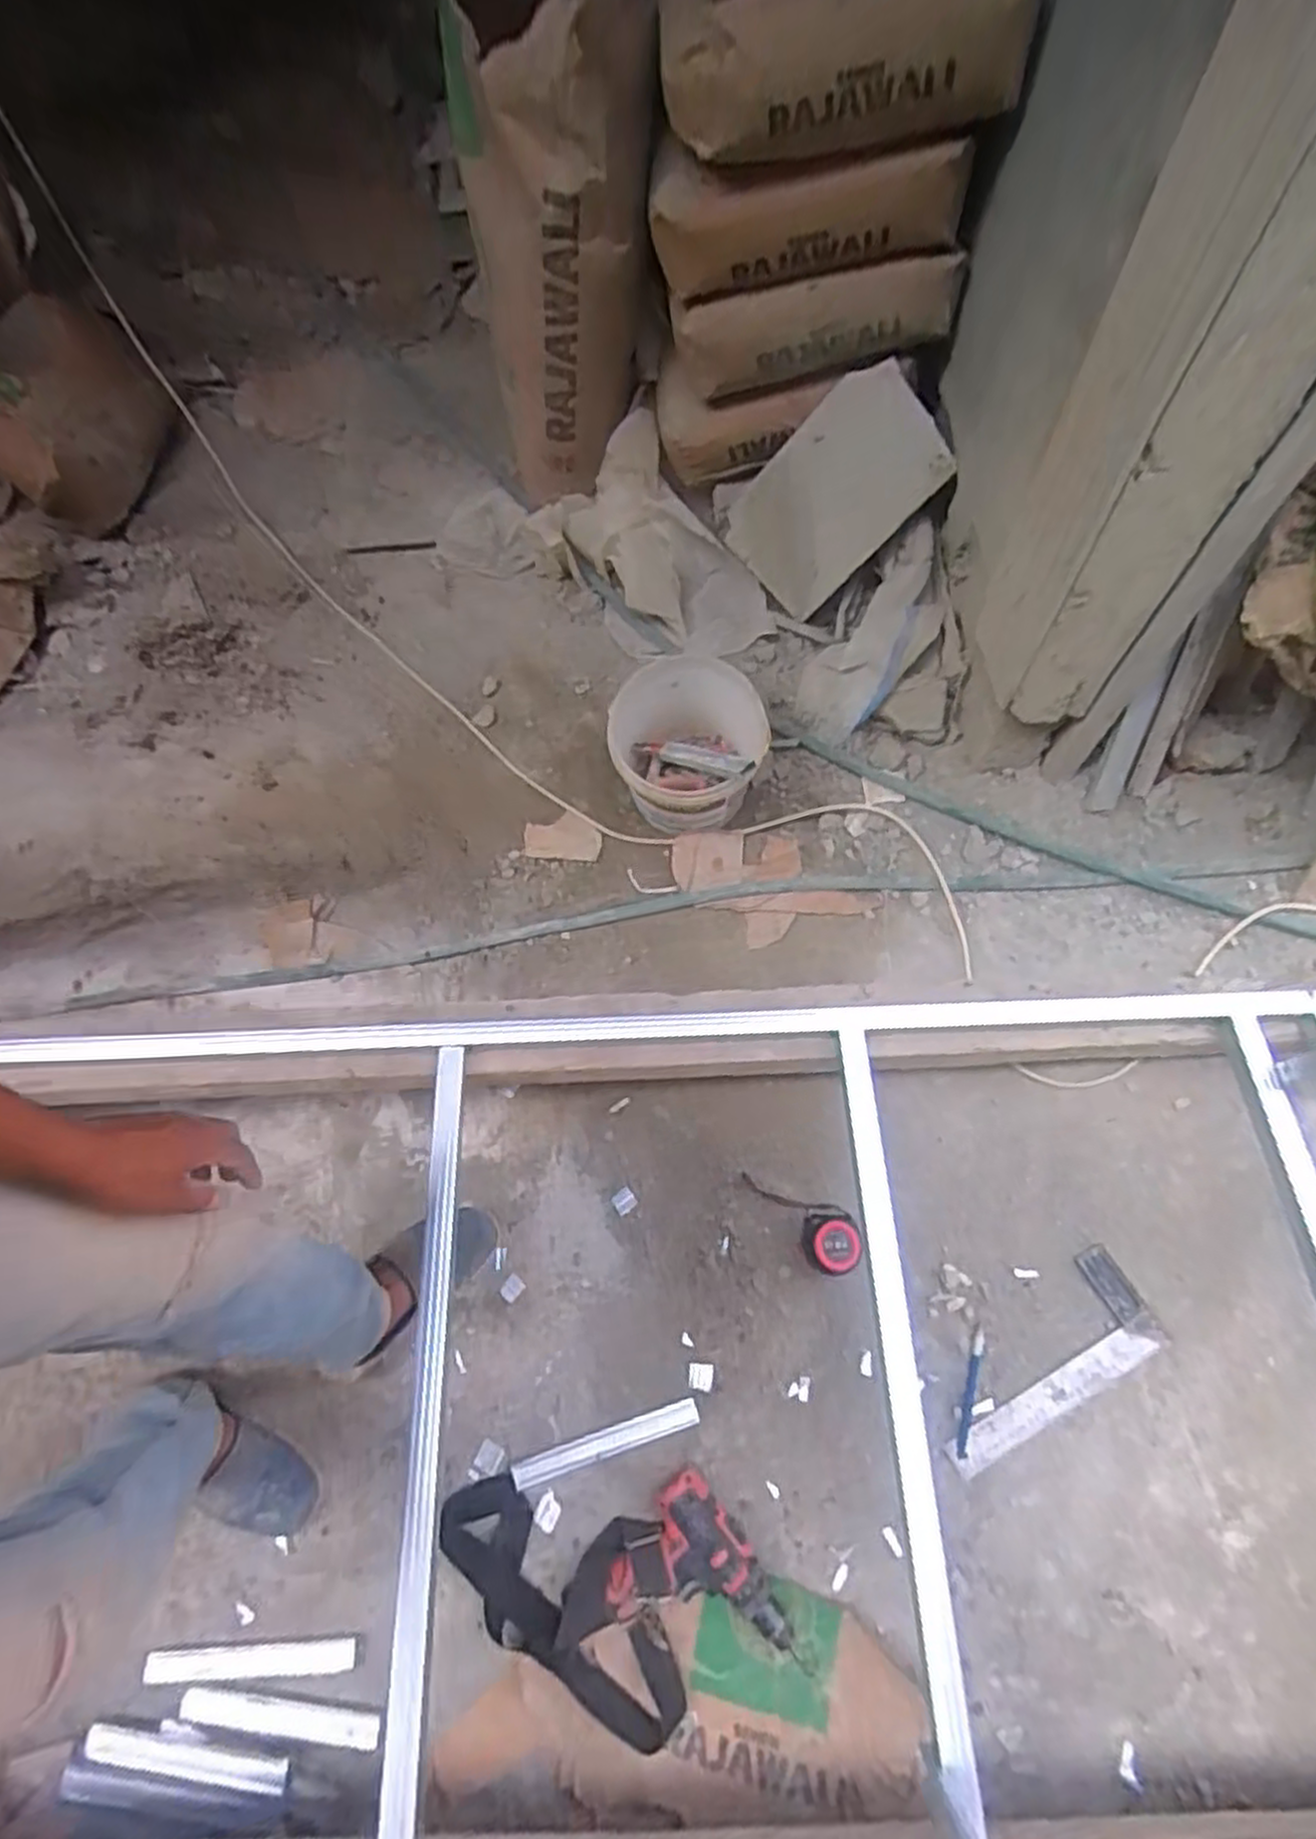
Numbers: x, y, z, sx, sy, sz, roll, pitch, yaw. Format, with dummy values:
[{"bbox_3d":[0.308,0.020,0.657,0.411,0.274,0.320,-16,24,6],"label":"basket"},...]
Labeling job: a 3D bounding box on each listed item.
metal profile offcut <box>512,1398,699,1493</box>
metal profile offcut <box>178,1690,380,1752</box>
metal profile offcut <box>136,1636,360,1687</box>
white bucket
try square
[{"bbox_3d":[-0.062,0.623,0.930,0.224,0.013,0.028,-19,67,-4],"label":"metal profile offcut"},{"bbox_3d":[-0.404,0.852,0.833,0.218,0.013,0.026,3,68,5],"label":"metal profile offcut"},{"bbox_3d":[-0.443,0.813,0.859,0.236,0.011,0.029,-5,67,2],"label":"metal profile offcut"},{"bbox_3d":[0.040,-0.230,1.117,0.201,0.199,0.210,-1,67,3],"label":"white bucket"},{"bbox_3d":[0.464,0.531,0.954,0.305,0.010,0.125,-26,68,-7],"label":"try square"}]

